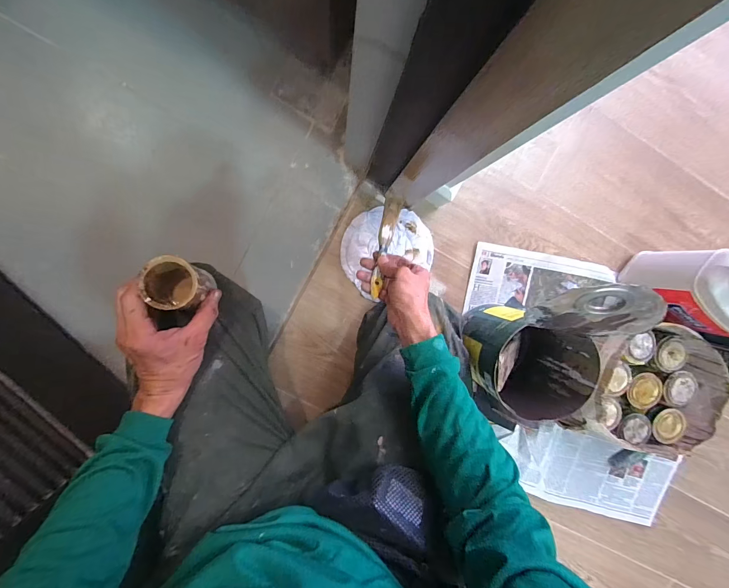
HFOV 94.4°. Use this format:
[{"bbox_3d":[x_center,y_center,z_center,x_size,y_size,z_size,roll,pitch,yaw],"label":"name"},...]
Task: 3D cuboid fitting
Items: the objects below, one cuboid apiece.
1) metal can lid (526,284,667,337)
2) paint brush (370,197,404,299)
[{"bbox_3d":[0.300,0.022,0.445,0.143,0.126,0.020,5,60,14],"label":"metal can lid"},{"bbox_3d":[0.033,-0.076,0.528,0.028,0.009,0.173,13,73,-5],"label":"paint brush"}]

